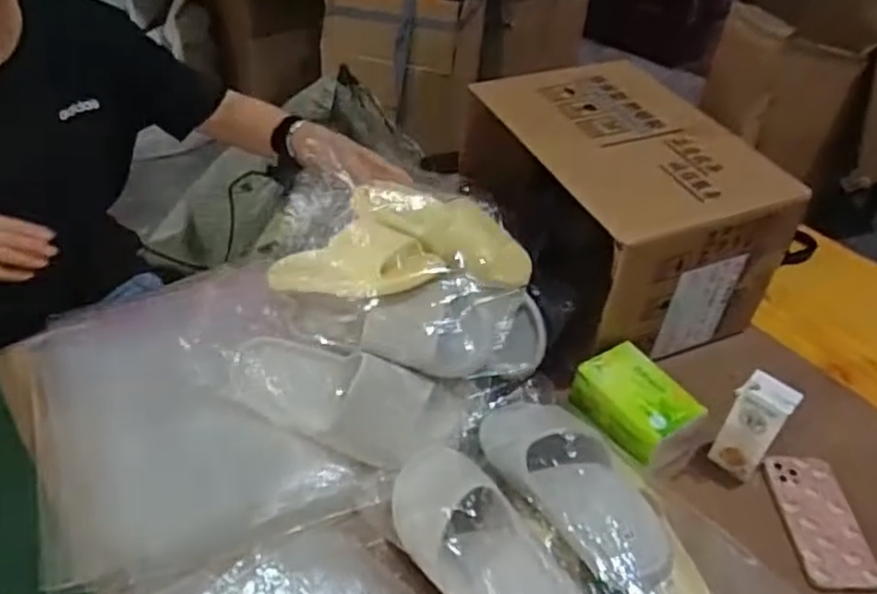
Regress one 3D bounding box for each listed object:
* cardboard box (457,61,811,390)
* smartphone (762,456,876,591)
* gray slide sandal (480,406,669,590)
[{"bbox_3d":[0.232,-0.124,1.032,0.281,0.249,0.390,-14,45,-21],"label":"cardboard box"},{"bbox_3d":[0.438,0.255,0.835,0.086,0.018,0.163,-3,45,-2],"label":"smartphone"},{"bbox_3d":[0.143,0.190,0.764,0.094,0.071,0.251,-17,45,-23],"label":"gray slide sandal"}]

